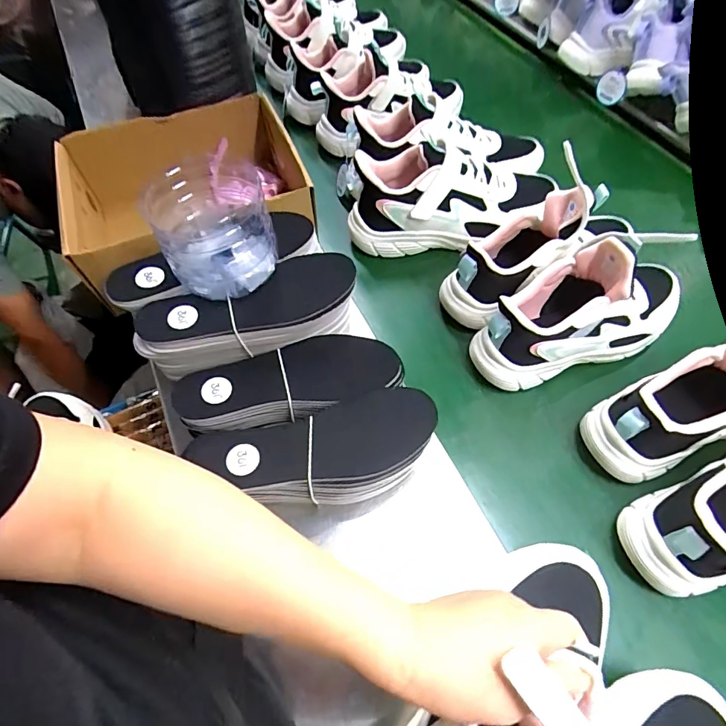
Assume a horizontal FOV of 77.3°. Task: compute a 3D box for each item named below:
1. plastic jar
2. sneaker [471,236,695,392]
[{"bbox_3d":[-0.139,-0.128,0.421,0.100,0.089,0.108,0,61,1],"label":"plastic jar"},{"bbox_3d":[0.238,-0.061,0.474,0.240,0.141,0.091,-16,62,-8],"label":"sneaker"}]

